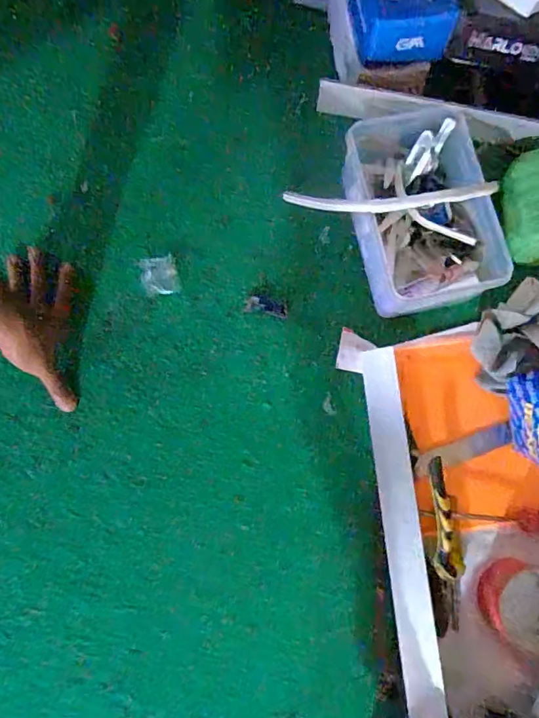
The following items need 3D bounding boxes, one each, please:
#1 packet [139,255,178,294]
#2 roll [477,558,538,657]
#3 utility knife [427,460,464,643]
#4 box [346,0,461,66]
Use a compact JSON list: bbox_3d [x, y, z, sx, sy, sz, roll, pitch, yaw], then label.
[{"bbox_3d":[-0.145,-0.108,0.638,0.044,0.008,0.048,-8,79,-4],"label":"packet"},{"bbox_3d":[0.287,0.280,0.553,0.093,0.028,0.088,0,77,2],"label":"roll"},{"bbox_3d":[0.197,0.208,0.550,0.038,0.021,0.191,-3,92,1],"label":"utility knife"},{"bbox_3d":[0.161,-0.444,0.617,0.131,0.067,0.120,1,77,2],"label":"box"}]

